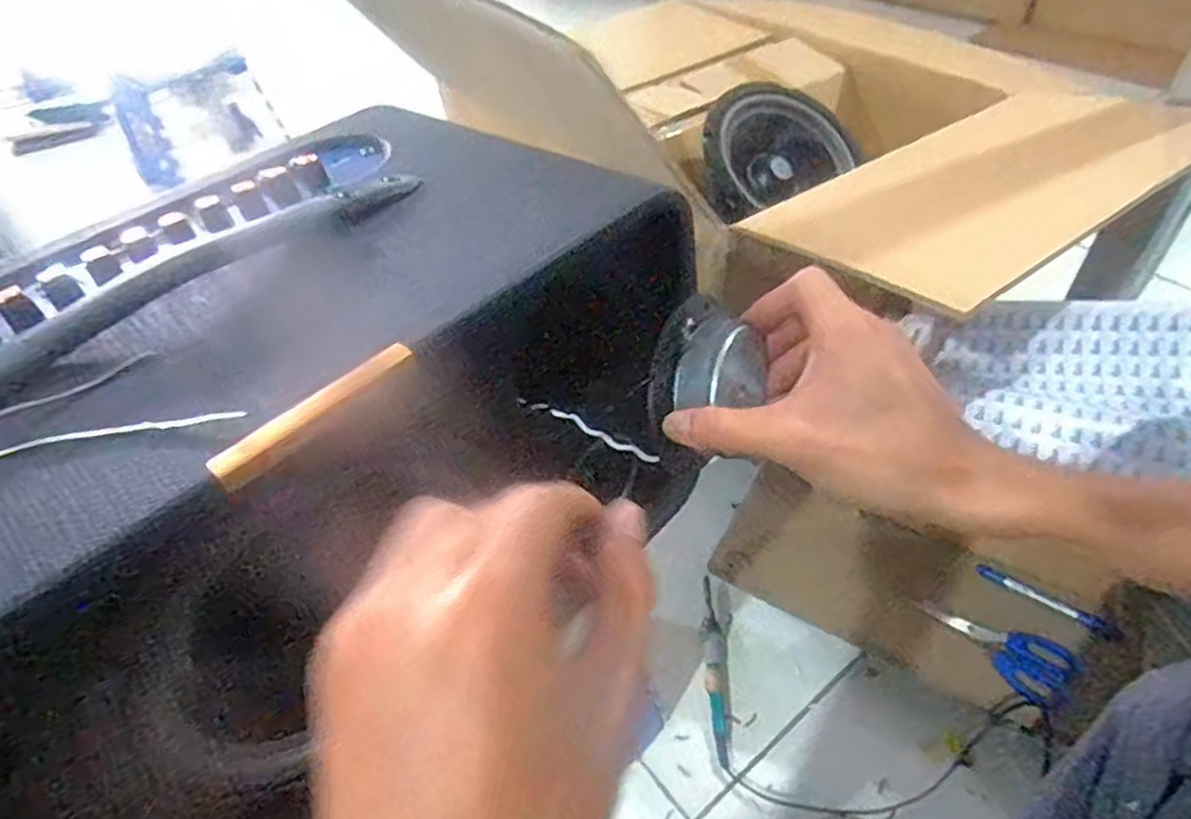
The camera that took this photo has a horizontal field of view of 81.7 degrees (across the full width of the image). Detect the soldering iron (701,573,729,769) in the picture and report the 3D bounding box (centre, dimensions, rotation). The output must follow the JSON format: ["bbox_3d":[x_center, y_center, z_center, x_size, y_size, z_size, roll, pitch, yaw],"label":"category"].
[{"bbox_3d":[0.129,0.280,0.754,0.021,0.021,0.199,-1,46,4],"label":"soldering iron"}]

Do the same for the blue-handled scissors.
[{"bbox_3d":[0.397,0.224,0.675,0.066,0.011,0.126,-30,50,-22],"label":"blue-handled scissors"}]

